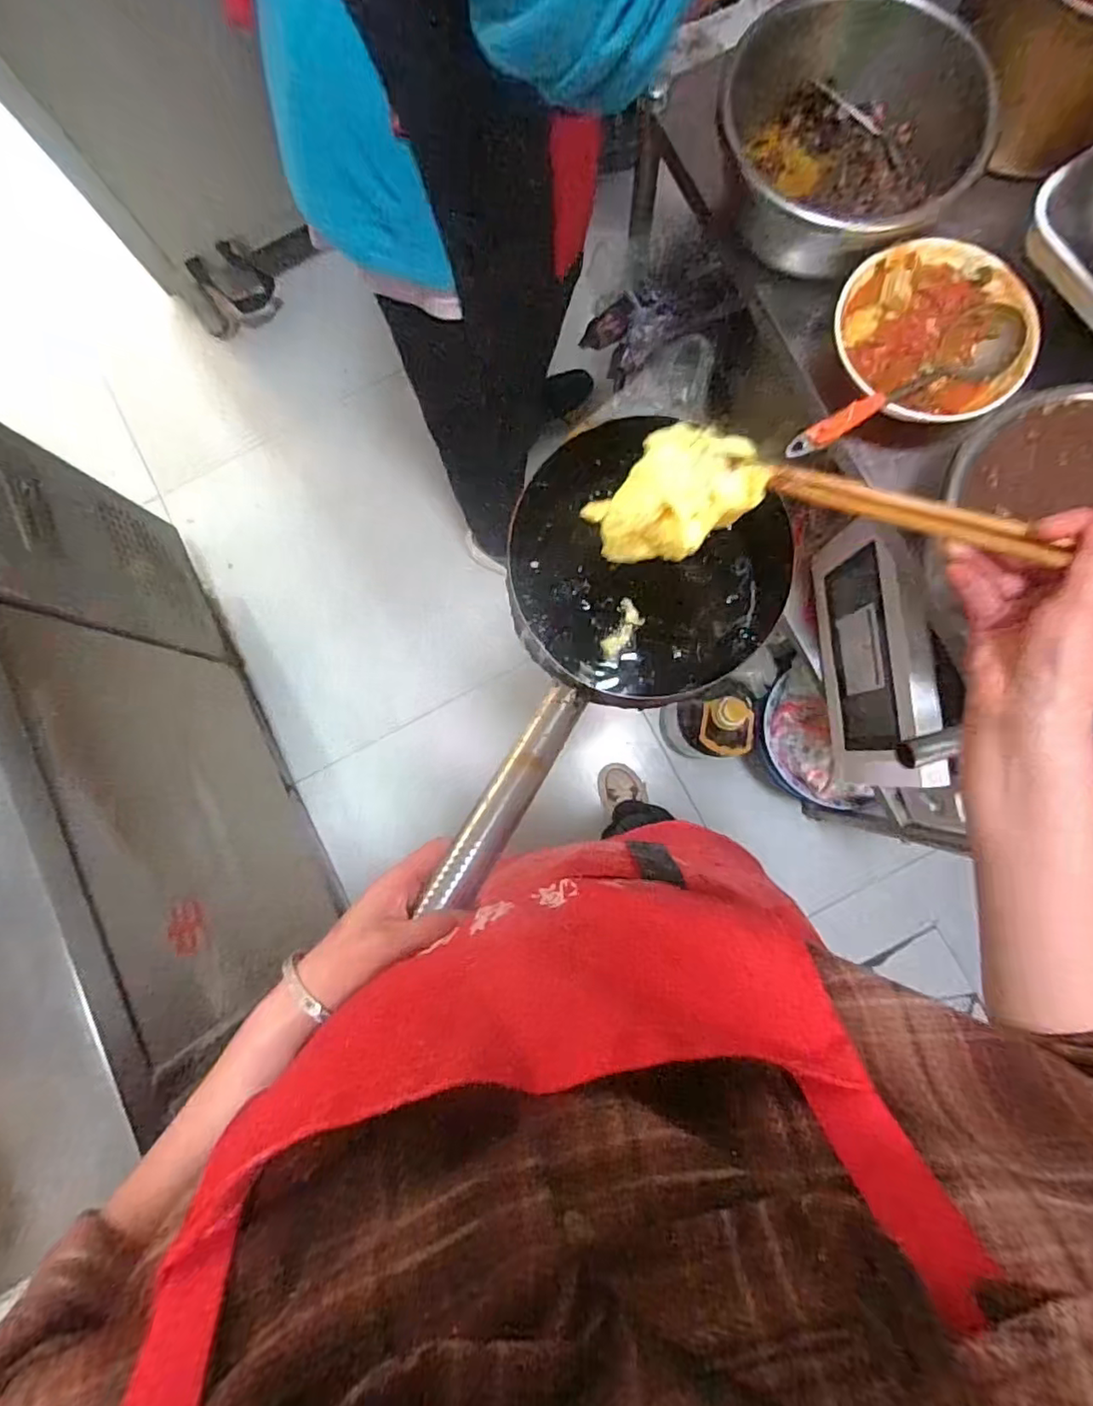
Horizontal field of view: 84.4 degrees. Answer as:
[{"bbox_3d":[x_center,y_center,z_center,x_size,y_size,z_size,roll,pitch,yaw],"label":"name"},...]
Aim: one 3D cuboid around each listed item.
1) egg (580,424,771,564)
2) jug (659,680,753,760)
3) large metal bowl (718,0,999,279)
[{"bbox_3d":[0.075,-0.119,0.345,0.093,0.042,0.061,-30,84,-1],"label":"egg"},{"bbox_3d":[0.331,0.046,1.213,0.131,0.312,0.128,-22,84,0],"label":"jug"},{"bbox_3d":[0.297,-0.565,0.611,0.245,0.101,0.245,0,84,3],"label":"large metal bowl"}]

